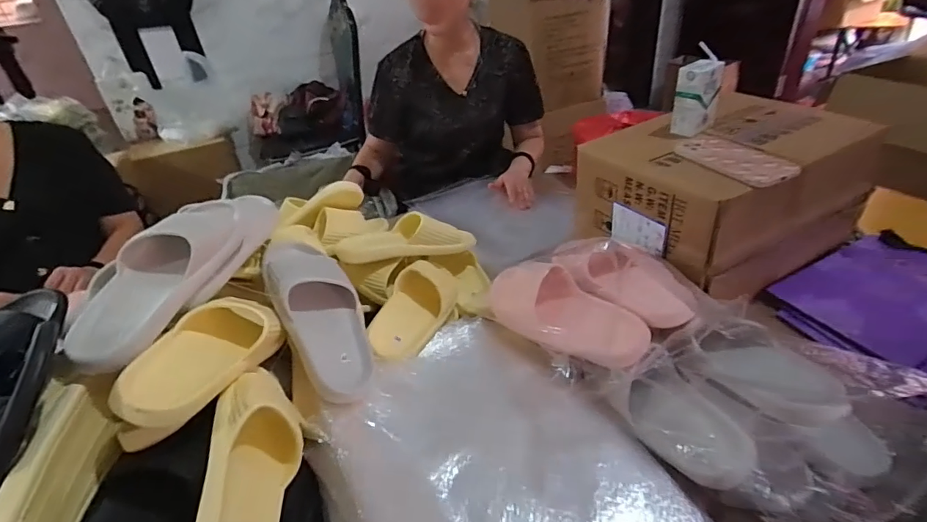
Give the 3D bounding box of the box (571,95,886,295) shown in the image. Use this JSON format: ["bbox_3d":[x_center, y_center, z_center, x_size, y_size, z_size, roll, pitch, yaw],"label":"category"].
[{"bbox_3d":[0.436,-0.109,0.813,0.370,0.228,0.286,-20,37,-19],"label":"box"}]

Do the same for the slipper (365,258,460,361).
[{"bbox_3d":[-0.079,0.071,0.749,0.076,0.076,0.218,12,38,24],"label":"slipper"}]

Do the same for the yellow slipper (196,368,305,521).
[{"bbox_3d":[-0.222,0.221,0.502,0.075,0.105,0.239,-34,36,10],"label":"yellow slipper"}]

